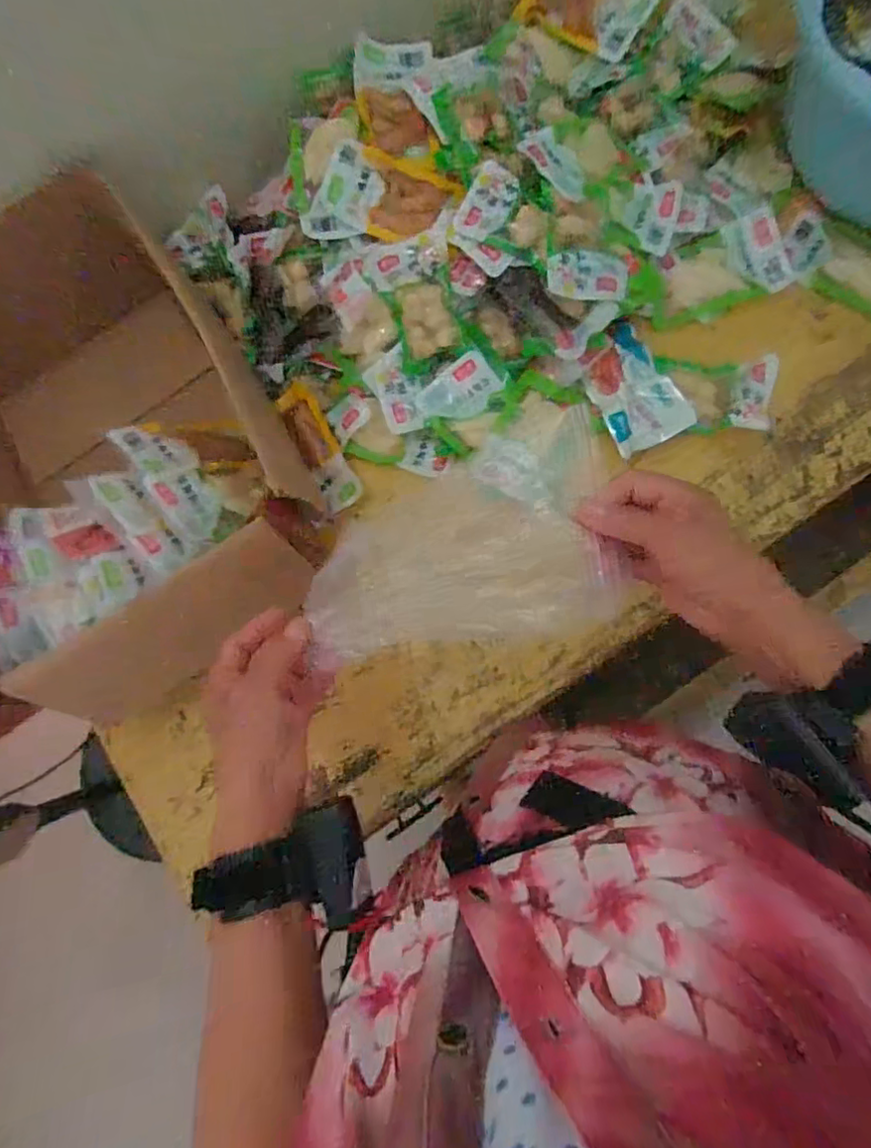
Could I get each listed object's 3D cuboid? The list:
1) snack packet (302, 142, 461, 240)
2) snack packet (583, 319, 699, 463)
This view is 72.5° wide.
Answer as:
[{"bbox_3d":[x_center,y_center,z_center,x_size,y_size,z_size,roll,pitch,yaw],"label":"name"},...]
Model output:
[{"bbox_3d":[-0.051,-0.366,0.567,0.145,0.024,0.084,4,81,7],"label":"snack packet"},{"bbox_3d":[0.196,-0.185,0.590,0.072,0.018,0.120,-26,85,1],"label":"snack packet"}]

